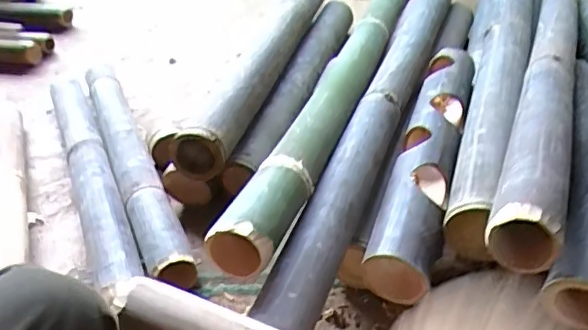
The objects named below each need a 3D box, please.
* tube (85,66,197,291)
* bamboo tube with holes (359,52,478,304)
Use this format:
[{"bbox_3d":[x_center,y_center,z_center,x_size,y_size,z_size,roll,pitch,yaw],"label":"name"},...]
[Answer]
[{"bbox_3d":[-0.283,-0.029,0.948,0.066,0.066,0.632,-19,39,-16],"label":"tube"},{"bbox_3d":[0.193,-0.028,0.802,0.081,0.069,0.497,8,39,19],"label":"bamboo tube with holes"}]

